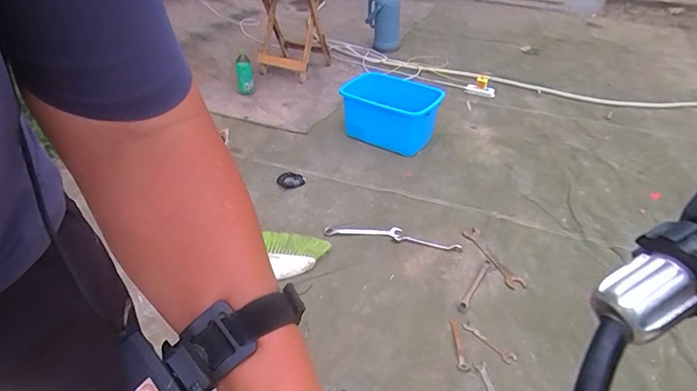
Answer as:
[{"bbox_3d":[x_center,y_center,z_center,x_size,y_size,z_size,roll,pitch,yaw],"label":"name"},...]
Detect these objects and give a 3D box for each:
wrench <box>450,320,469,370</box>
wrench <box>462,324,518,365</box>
[{"bbox_3d":[0.279,0.382,1.179,0.024,0.010,0.145,-1,38,-3],"label":"wrench"},{"bbox_3d":[0.360,0.380,1.189,0.149,0.013,0.032,29,45,31],"label":"wrench"}]

